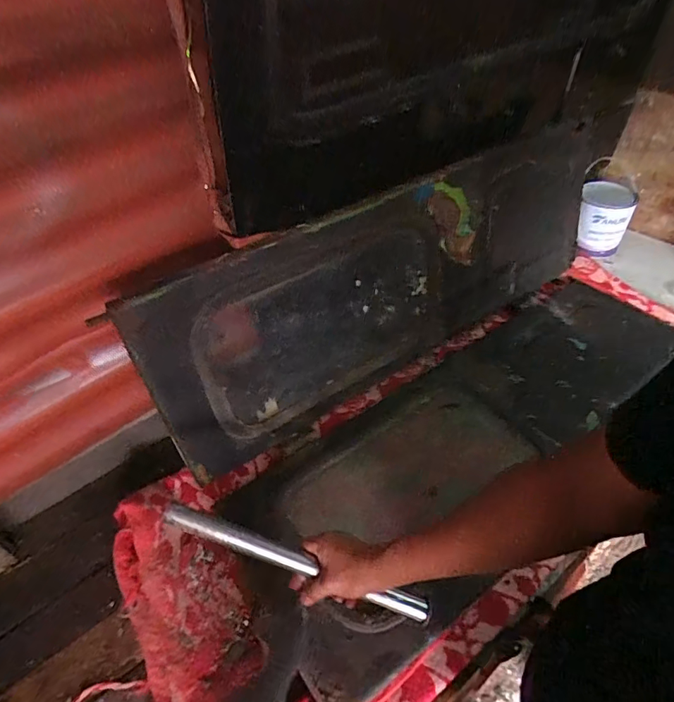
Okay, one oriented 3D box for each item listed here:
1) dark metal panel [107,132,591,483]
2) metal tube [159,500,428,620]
[{"bbox_3d":[0.121,-0.110,0.853,0.941,0.368,0.068,-27,48,-23],"label":"dark metal panel"},{"bbox_3d":[-0.046,0.251,0.545,0.328,0.017,0.023,22,46,-2],"label":"metal tube"}]

